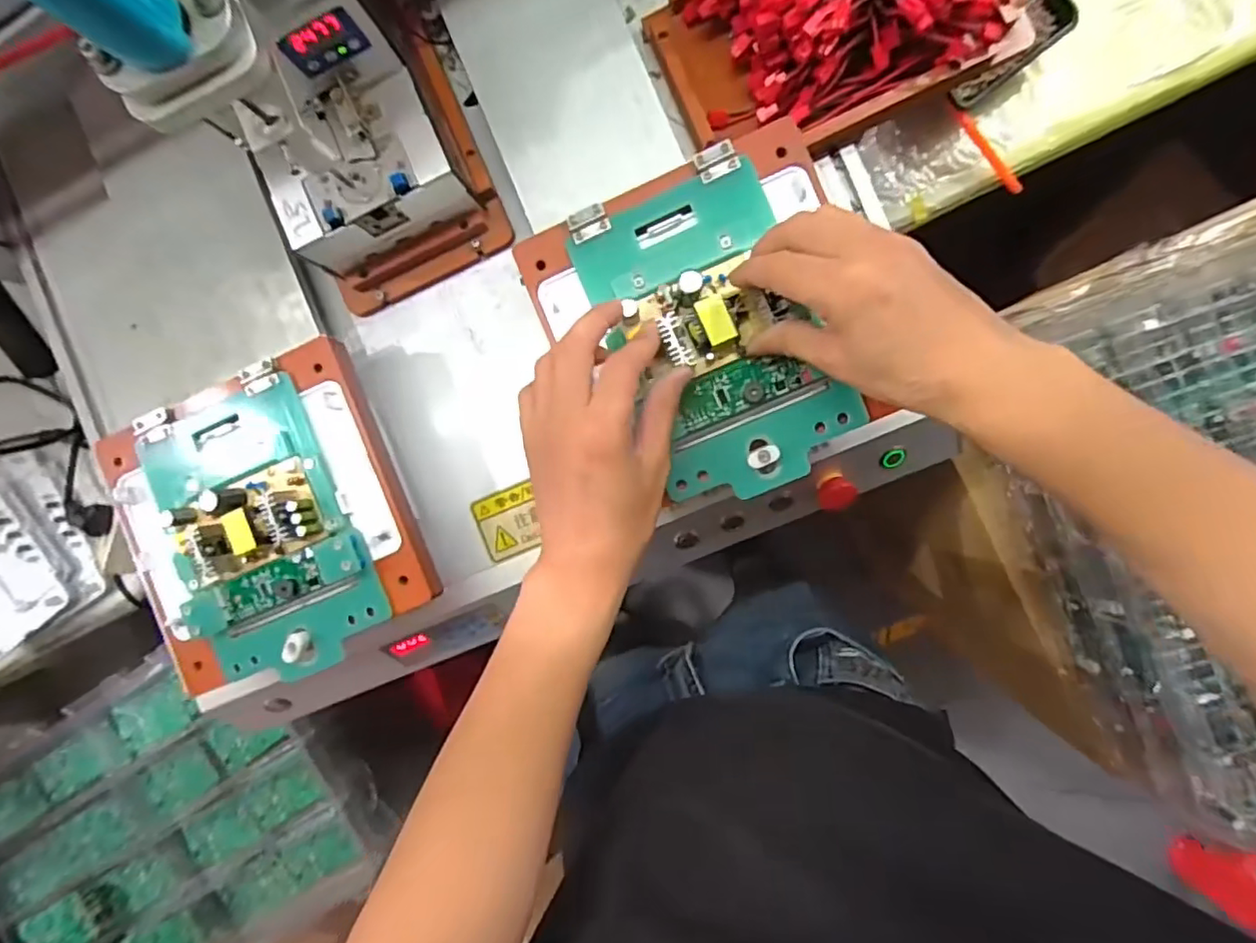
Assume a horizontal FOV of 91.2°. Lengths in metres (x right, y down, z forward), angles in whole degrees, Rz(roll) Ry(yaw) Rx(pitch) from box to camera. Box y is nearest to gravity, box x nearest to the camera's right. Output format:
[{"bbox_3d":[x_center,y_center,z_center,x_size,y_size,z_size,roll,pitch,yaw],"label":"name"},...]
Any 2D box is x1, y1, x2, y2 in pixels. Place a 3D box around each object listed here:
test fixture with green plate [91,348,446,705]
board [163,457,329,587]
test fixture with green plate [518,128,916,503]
[{"bbox_3d":[-0.254,0.037,0.425,0.194,0.043,0.201,-24,91,8],"label":"test fixture with green plate"},{"bbox_3d":[-0.258,0.034,0.415,0.098,0.031,0.058,-21,92,8],"label":"board"},{"bbox_3d":[0.052,-0.090,0.380,0.187,0.056,0.204,-23,89,7],"label":"test fixture with green plate"}]

